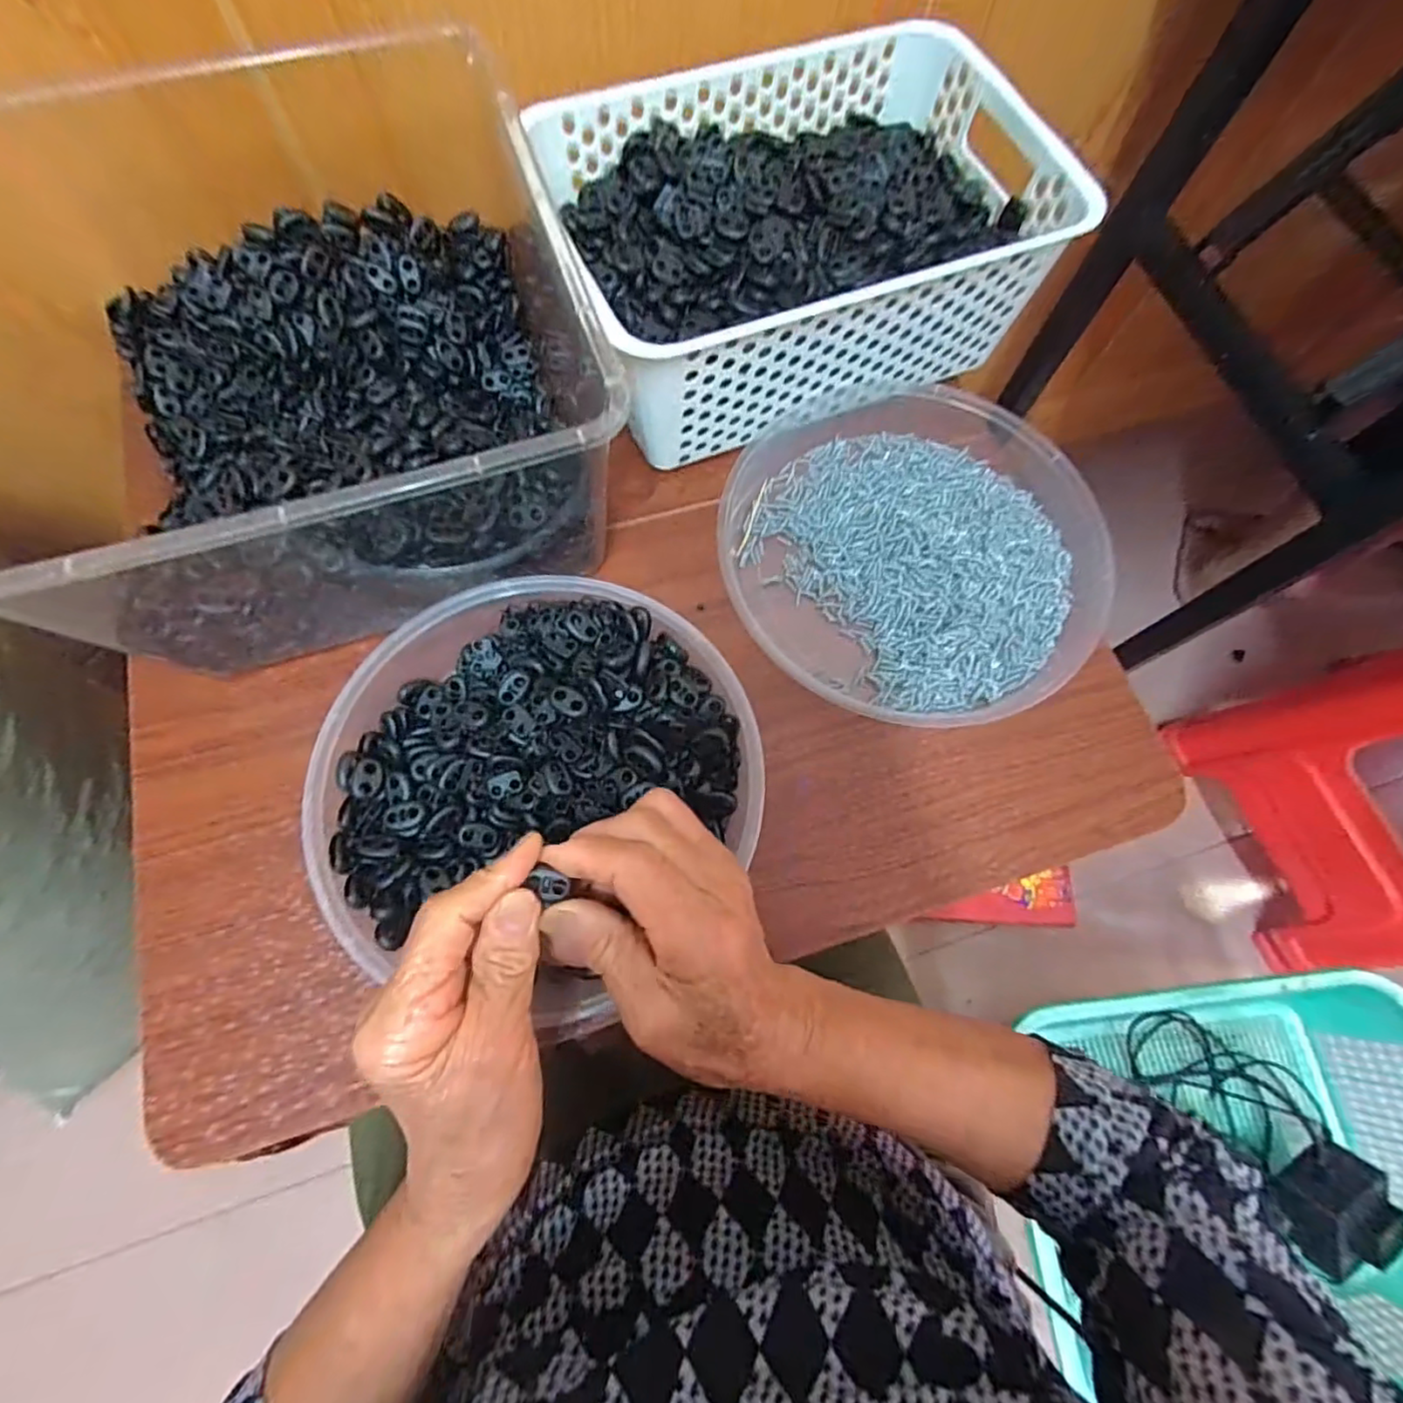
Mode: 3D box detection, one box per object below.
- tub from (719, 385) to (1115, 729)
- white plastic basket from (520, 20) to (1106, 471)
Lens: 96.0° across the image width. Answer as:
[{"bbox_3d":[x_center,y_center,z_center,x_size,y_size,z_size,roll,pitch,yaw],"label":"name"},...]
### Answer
[{"bbox_3d":[0.134,-0.100,0.400,0.215,0.035,0.232,1,72,-2],"label":"tub"},{"bbox_3d":[0.060,-0.300,0.419,0.293,0.101,0.203,-21,74,-9],"label":"white plastic basket"}]

